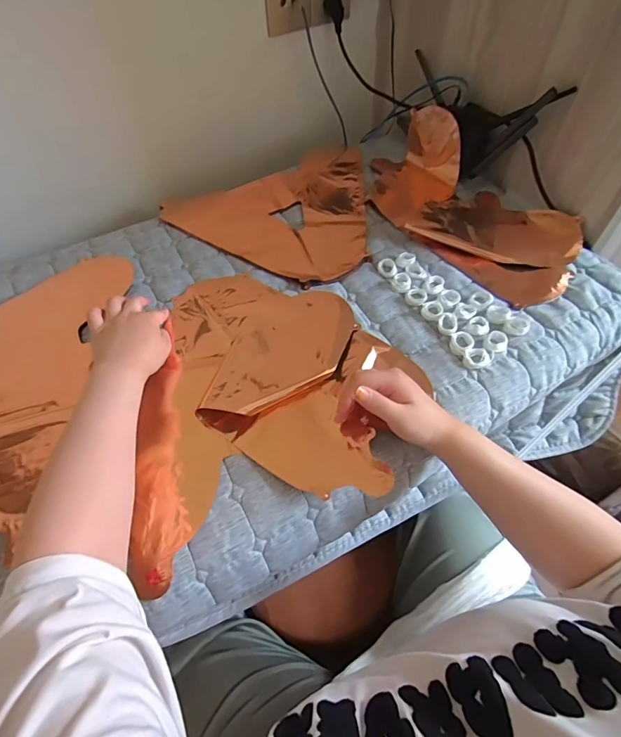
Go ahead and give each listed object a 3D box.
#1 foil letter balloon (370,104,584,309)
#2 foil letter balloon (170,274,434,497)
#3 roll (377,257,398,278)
[{"bbox_3d":[0.246,-0.273,0.641,0.180,0.092,0.390,-36,61,-20],"label":"foil letter balloon"},{"bbox_3d":[-0.030,-0.010,0.529,0.243,0.032,0.387,-34,61,-18],"label":"foil letter balloon"},{"bbox_3d":[0.118,-0.154,0.617,0.029,0.009,0.032,7,57,8],"label":"roll"}]

